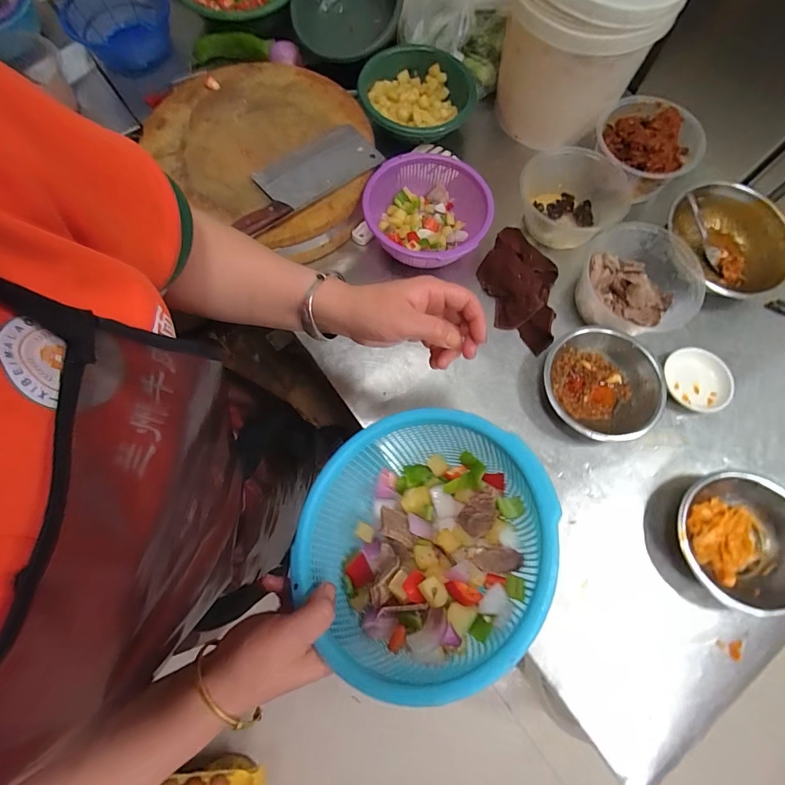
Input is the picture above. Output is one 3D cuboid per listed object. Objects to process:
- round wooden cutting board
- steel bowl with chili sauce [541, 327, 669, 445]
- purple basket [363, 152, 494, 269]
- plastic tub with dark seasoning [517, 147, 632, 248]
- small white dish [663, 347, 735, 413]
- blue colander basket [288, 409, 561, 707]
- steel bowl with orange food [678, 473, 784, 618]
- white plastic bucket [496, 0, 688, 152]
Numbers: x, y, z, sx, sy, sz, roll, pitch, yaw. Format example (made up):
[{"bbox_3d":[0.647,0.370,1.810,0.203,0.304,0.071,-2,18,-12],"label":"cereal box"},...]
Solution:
[{"bbox_3d":[-0.200,-0.404,0.686,0.369,0.050,0.314,32,75,9],"label":"round wooden cutting board"},{"bbox_3d":[0.298,-0.011,0.600,0.156,0.041,0.158,0,73,0],"label":"steel bowl with chili sauce"},{"bbox_3d":[0.056,-0.292,0.675,0.193,0.094,0.200,8,73,2],"label":"purple basket"},{"bbox_3d":[0.283,-0.318,0.682,0.162,0.083,0.148,0,73,0],"label":"plastic tub with dark seasoning"},{"bbox_3d":[0.451,-0.018,0.613,0.083,0.019,0.094,1,73,0],"label":"small white dish"},{"bbox_3d":[0.021,0.113,0.318,0.191,0.070,0.191,-11,57,17],"label":"blue colander basket"},{"bbox_3d":[0.432,0.182,0.511,0.133,0.068,0.159,-10,73,-4],"label":"steel bowl with orange food"},{"bbox_3d":[0.290,-0.561,0.670,0.216,0.244,0.201,0,73,0],"label":"white plastic bucket"}]

